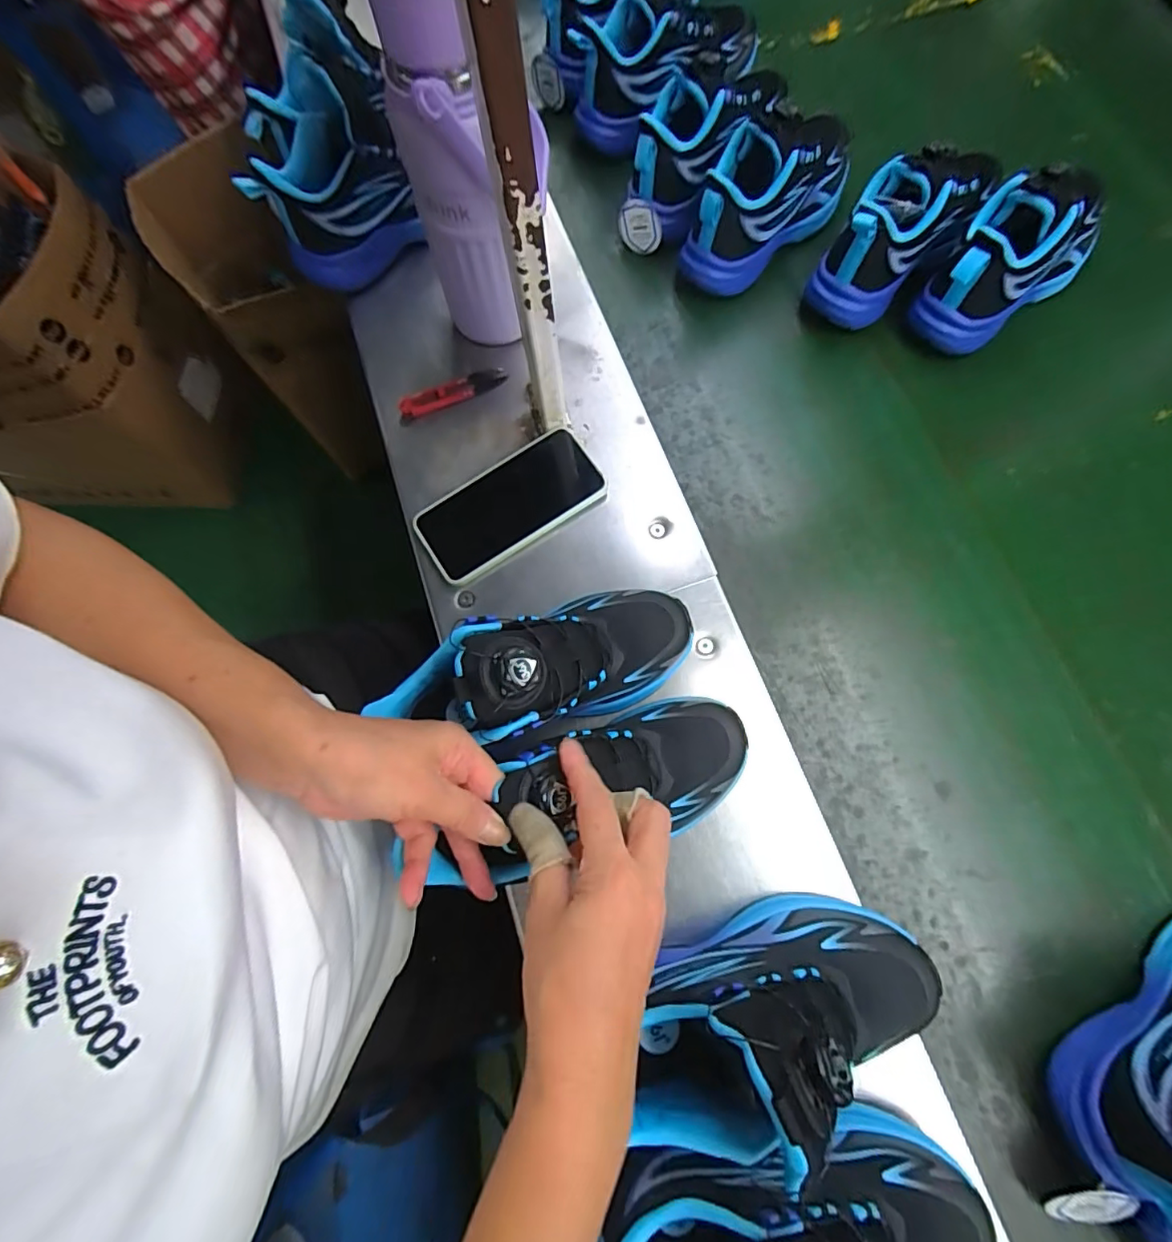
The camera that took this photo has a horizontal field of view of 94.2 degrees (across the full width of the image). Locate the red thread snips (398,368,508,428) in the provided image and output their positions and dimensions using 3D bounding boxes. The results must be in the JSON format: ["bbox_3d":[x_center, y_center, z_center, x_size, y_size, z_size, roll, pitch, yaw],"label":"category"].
[{"bbox_3d":[-0.125,-0.212,0.505,0.103,0.011,0.022,-25,75,-5],"label":"red thread snips"}]

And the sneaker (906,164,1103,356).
[{"bbox_3d":[0.394,-0.334,0.487,0.208,0.106,0.077,-37,76,-8],"label":"sneaker"}]

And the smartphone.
[{"bbox_3d":[-0.065,-0.098,0.468,0.157,0.016,0.077,-33,76,-7],"label":"smartphone"}]

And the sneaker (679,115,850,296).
[{"bbox_3d":[0.186,-0.429,0.531,0.222,0.103,0.083,-44,77,-9],"label":"sneaker"}]

